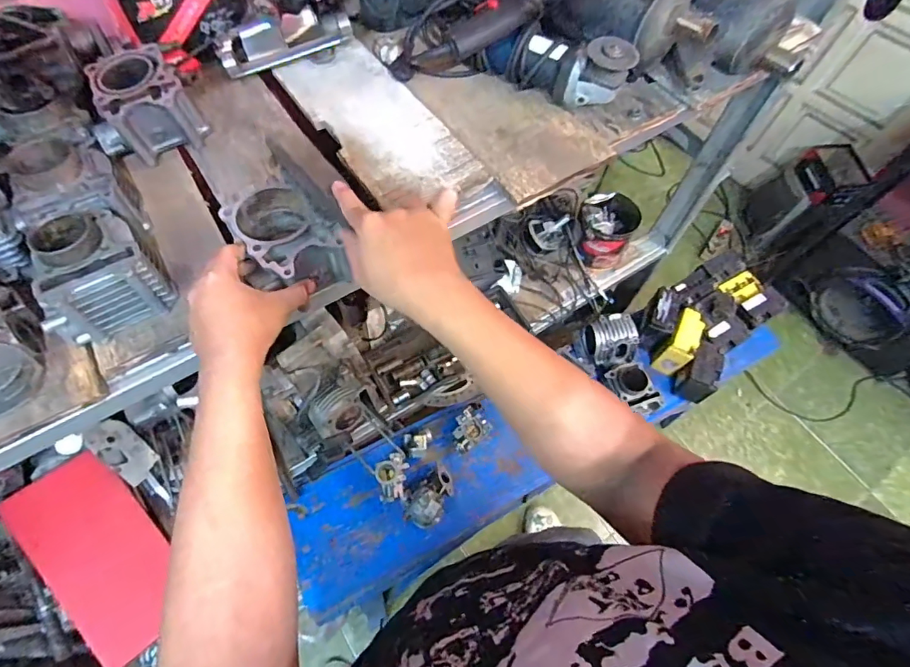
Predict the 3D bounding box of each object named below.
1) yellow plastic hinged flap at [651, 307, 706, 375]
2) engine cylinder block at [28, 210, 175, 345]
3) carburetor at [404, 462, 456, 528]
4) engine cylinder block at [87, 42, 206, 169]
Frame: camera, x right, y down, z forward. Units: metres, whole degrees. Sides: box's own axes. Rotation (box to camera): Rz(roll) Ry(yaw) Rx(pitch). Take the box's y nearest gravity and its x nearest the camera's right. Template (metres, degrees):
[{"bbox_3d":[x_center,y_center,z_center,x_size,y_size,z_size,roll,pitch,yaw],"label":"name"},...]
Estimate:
[{"bbox_3d":[0.543,0.024,1.161,0.058,0.129,0.128,26,65,9],"label":"yellow plastic hinged flap"},{"bbox_3d":[-0.372,-0.059,0.500,0.109,0.080,0.107,-30,69,-17],"label":"engine cylinder block"},{"bbox_3d":[-0.049,0.328,0.988,0.087,0.097,0.133,29,65,10],"label":"carburetor"},{"bbox_3d":[-0.392,-0.284,0.607,0.117,0.072,0.135,-21,67,-13],"label":"engine cylinder block"}]

